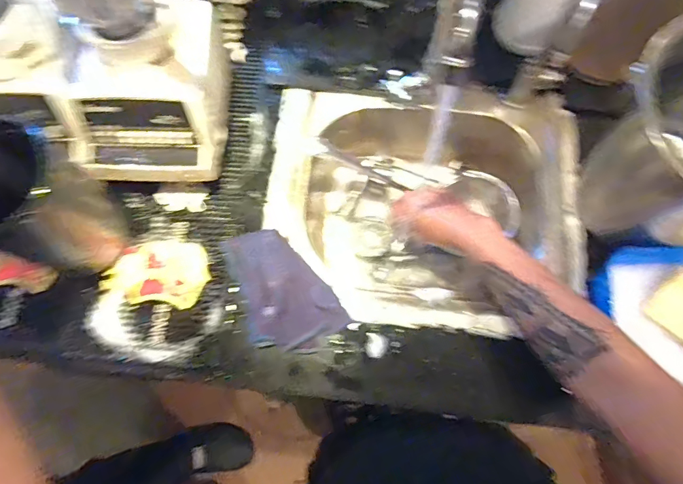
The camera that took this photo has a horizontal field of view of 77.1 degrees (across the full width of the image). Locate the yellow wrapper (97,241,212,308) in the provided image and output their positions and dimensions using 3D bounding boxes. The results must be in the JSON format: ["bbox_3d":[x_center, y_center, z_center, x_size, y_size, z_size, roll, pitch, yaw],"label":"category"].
[{"bbox_3d":[-0.231,0.036,0.541,0.124,0.008,0.083,4,73,3],"label":"yellow wrapper"}]

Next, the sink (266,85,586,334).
[{"bbox_3d":[0.109,-0.048,0.628,0.404,0.133,0.342,5,74,4],"label":"sink"}]

